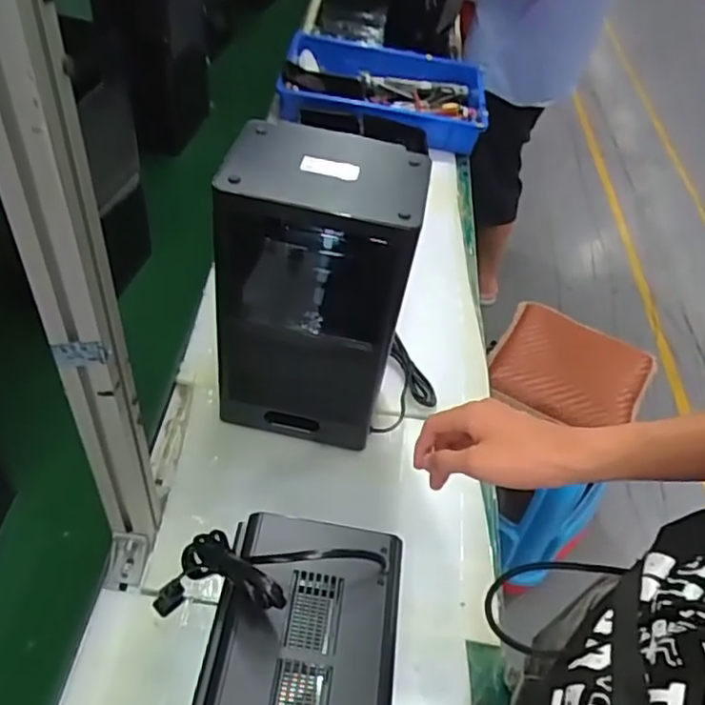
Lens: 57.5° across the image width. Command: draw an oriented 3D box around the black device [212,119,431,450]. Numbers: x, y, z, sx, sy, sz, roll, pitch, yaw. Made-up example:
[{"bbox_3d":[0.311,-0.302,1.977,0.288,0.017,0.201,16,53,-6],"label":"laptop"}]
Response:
[{"bbox_3d":[-0.043,-0.057,0.730,0.189,0.345,0.127,11,45,3],"label":"black device"}]

